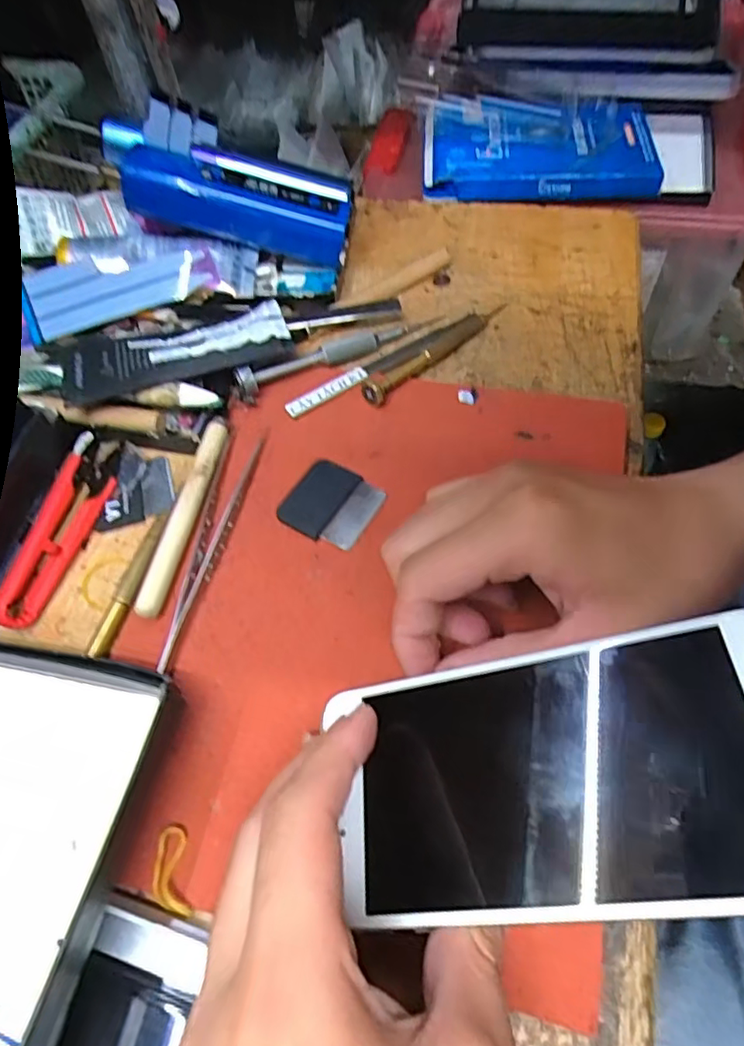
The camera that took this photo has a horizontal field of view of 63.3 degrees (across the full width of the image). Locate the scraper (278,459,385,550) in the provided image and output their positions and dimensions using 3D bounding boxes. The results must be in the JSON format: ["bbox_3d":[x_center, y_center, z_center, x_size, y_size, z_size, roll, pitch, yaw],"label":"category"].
[{"bbox_3d":[-0.019,-0.010,0.286,0.043,0.004,0.039,27,64,17],"label":"scraper"}]

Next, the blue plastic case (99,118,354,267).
[{"bbox_3d":[-0.091,-0.206,0.373,0.154,0.034,0.051,15,60,-5],"label":"blue plastic case"}]

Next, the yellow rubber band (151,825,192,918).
[{"bbox_3d":[-0.071,0.121,0.211,0.013,0.006,0.028,-10,59,-4],"label":"yellow rubber band"}]

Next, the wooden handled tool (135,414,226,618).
[{"bbox_3d":[-0.087,-0.006,0.283,0.010,0.009,0.105,8,60,7],"label":"wooden handled tool"}]

